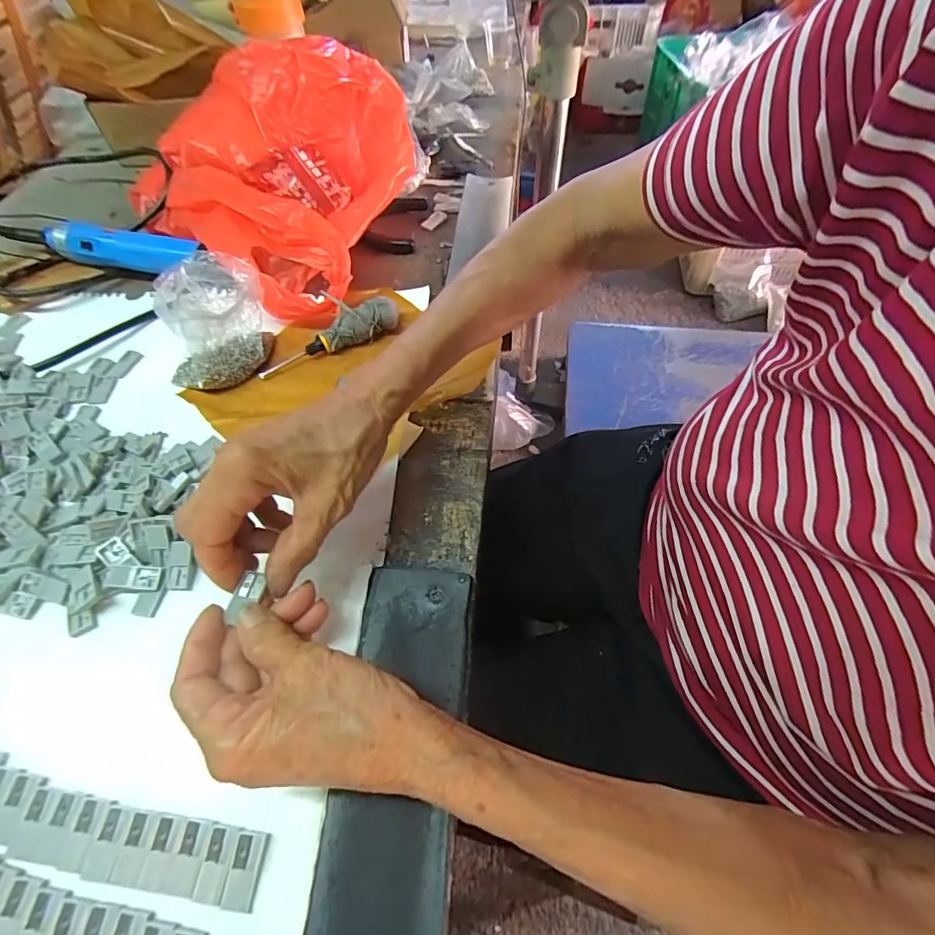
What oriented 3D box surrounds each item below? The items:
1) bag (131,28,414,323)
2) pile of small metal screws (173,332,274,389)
[{"bbox_3d":[-0.168,-0.289,0.466,0.307,0.107,0.244,37,65,24],"label":"bag"},{"bbox_3d":[-0.191,-0.086,0.388,0.042,0.017,0.079,38,65,25],"label":"pile of small metal screws"}]

